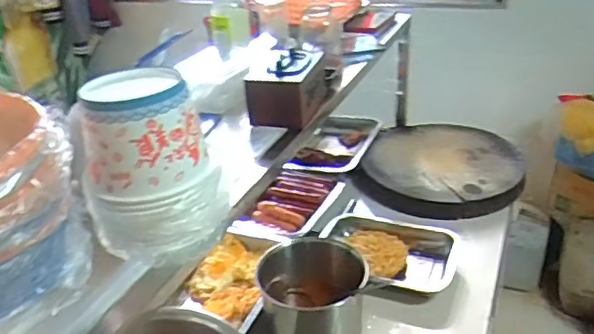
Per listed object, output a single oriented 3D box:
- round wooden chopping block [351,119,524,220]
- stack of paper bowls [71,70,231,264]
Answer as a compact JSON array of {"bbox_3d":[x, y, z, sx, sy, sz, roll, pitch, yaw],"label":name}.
[{"bbox_3d":[0.342,-0.007,1.368,0.362,0.053,0.411,14,29,18],"label":"round wooden chopping block"},{"bbox_3d":[-0.147,-0.003,0.595,0.144,0.161,0.125,-6,29,-18],"label":"stack of paper bowls"}]

